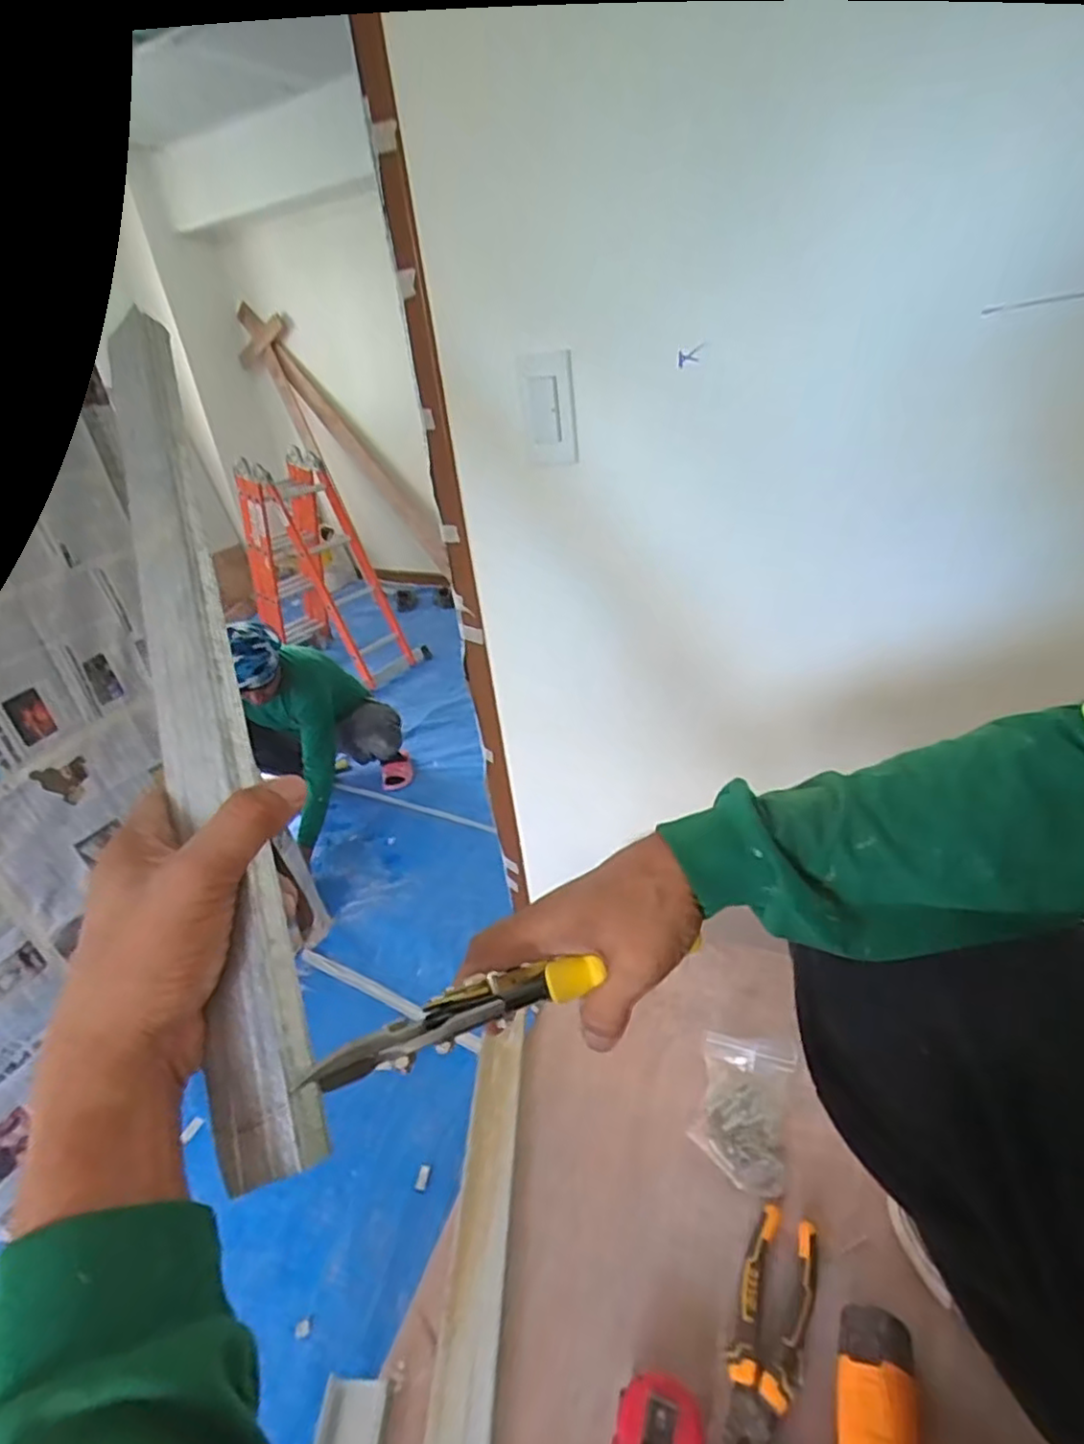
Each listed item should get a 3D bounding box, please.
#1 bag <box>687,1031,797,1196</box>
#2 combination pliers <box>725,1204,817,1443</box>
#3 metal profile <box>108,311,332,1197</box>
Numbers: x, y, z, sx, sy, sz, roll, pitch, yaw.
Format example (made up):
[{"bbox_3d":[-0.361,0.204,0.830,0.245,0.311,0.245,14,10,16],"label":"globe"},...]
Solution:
[{"bbox_3d":[0.208,0.399,0.681,0.093,0.039,0.135,6,32,22],"label":"bag"},{"bbox_3d":[0.184,0.501,0.531,0.053,0.014,0.192,10,34,27],"label":"combination pliers"},{"bbox_3d":[-0.200,-0.046,0.368,0.047,0.032,0.533,-16,65,-16],"label":"metal profile"}]

